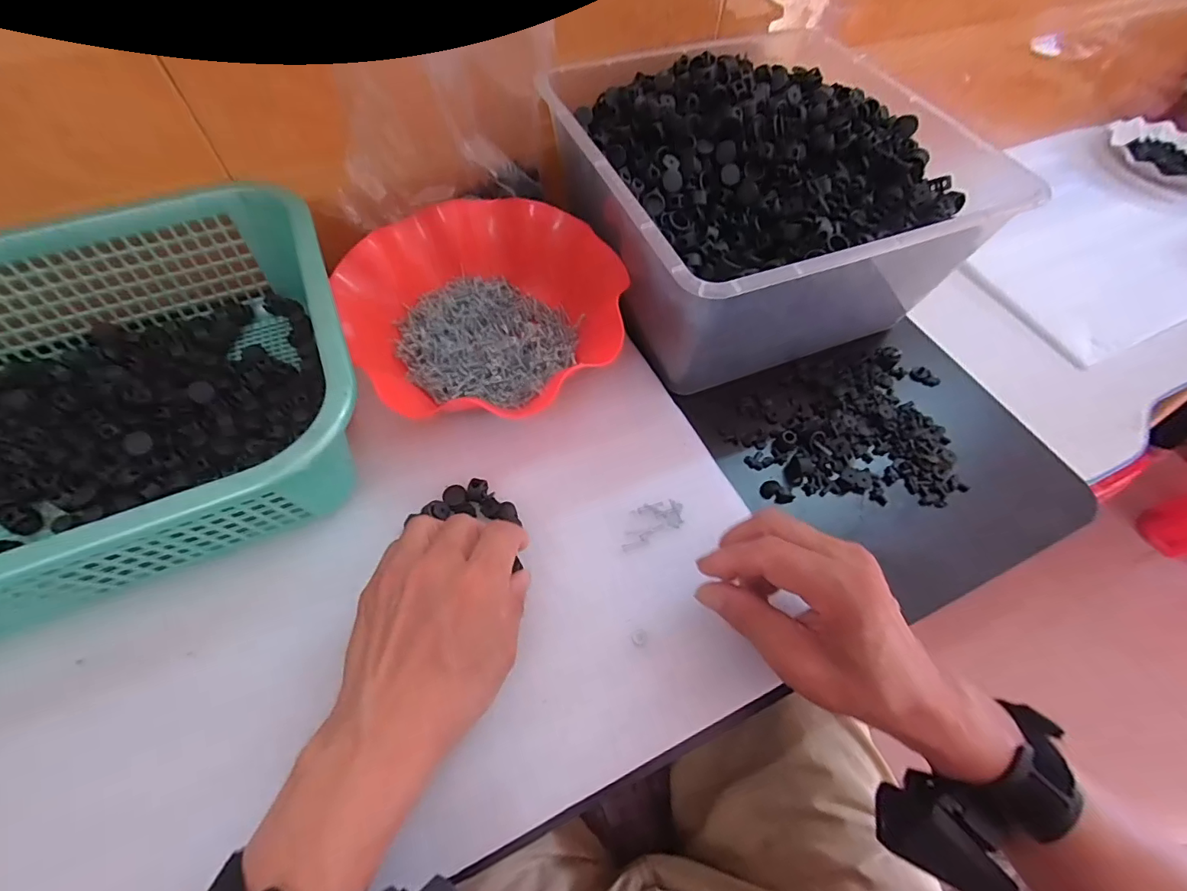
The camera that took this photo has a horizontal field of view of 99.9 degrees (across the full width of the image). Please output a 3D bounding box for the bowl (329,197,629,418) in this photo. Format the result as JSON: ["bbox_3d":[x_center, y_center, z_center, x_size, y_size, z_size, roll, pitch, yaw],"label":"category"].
[{"bbox_3d":[-0.091,-0.113,0.408,0.210,0.063,0.196,1,59,-2],"label":"bowl"}]

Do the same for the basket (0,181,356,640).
[{"bbox_3d":[-0.355,-0.025,0.327,0.378,0.096,0.288,-23,63,-15],"label":"basket"}]

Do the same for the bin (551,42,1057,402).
[{"bbox_3d":[0.134,-0.212,0.434,0.282,0.139,0.285,-18,62,-13],"label":"bin"}]

